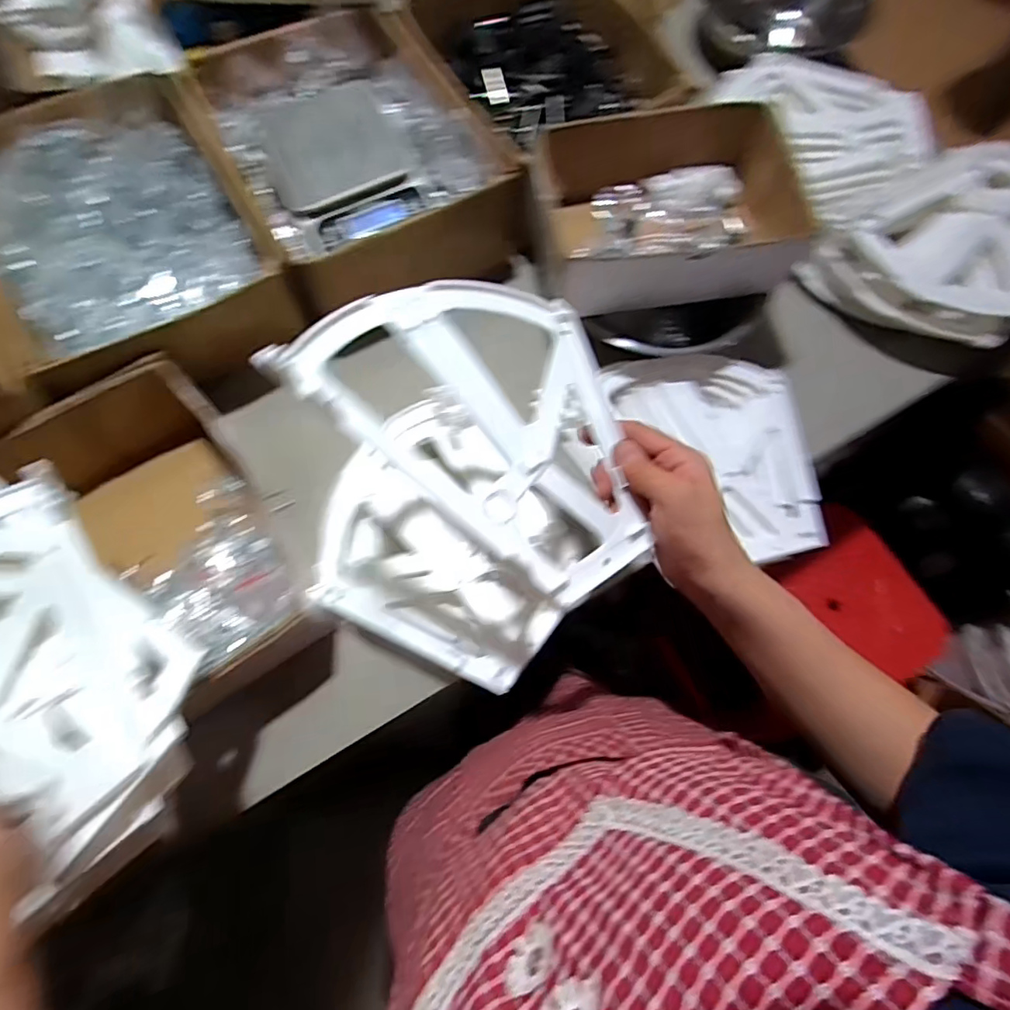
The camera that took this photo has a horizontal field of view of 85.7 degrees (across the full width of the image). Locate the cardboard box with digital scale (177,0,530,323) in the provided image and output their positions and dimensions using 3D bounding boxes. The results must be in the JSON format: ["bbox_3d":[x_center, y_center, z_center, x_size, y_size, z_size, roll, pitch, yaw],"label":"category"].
[{"bbox_3d":[-0.170,-0.403,0.644,0.267,0.121,0.325,-30,77,-8],"label":"cardboard box with digital scale"}]

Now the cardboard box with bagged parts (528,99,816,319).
[{"bbox_3d":[0.165,-0.306,0.571,0.252,0.086,0.177,-11,75,-3],"label":"cardboard box with bagged parts"}]

